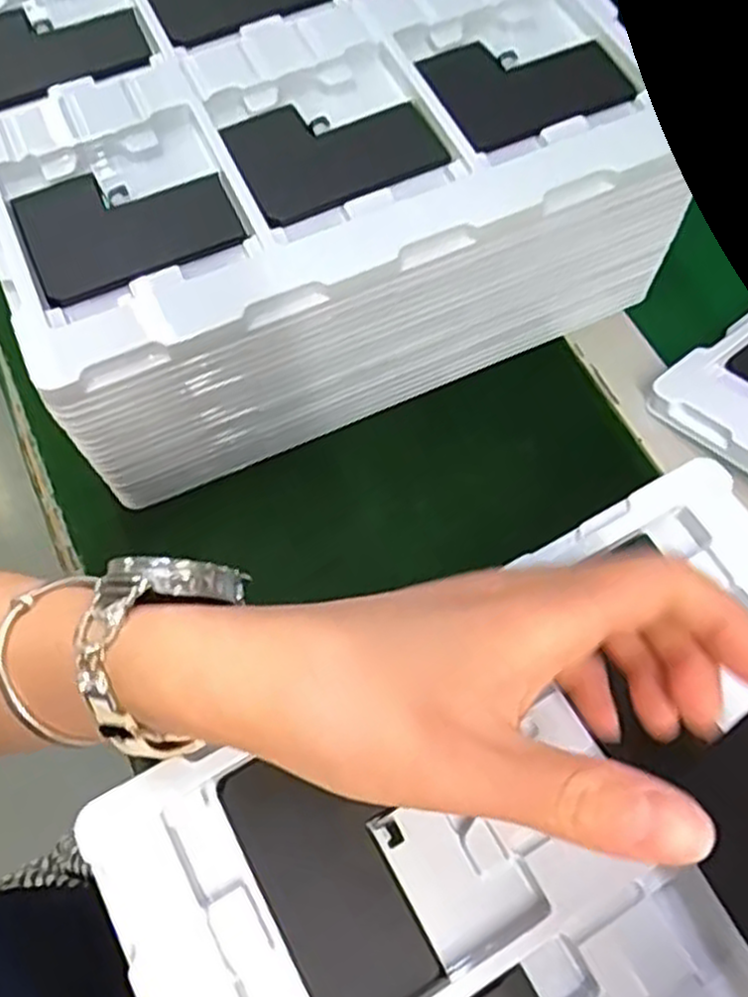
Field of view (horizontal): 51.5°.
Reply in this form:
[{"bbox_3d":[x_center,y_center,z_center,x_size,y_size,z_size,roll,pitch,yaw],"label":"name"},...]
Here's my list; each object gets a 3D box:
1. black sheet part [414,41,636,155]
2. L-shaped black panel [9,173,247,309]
[{"bbox_3d":[0.074,-0.202,0.375,0.085,0.004,0.068,-21,68,-8],"label":"black sheet part"},{"bbox_3d":[-0.109,-0.125,0.345,0.089,0.007,0.069,-22,68,-8],"label":"L-shaped black panel"}]

